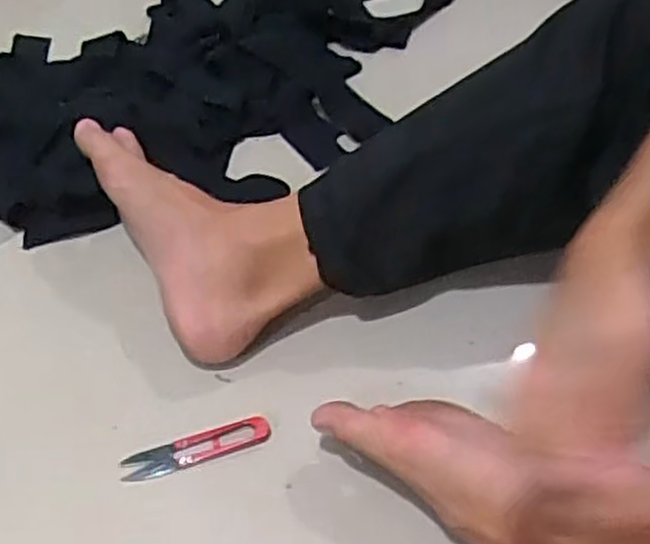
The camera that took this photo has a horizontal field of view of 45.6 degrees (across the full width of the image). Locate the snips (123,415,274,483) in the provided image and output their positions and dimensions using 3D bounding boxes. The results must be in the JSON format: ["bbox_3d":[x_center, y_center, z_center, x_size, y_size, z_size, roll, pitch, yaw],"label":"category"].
[{"bbox_3d":[-0.093,0.127,0.560,0.107,0.004,0.023,-15,51,-15],"label":"snips"}]

